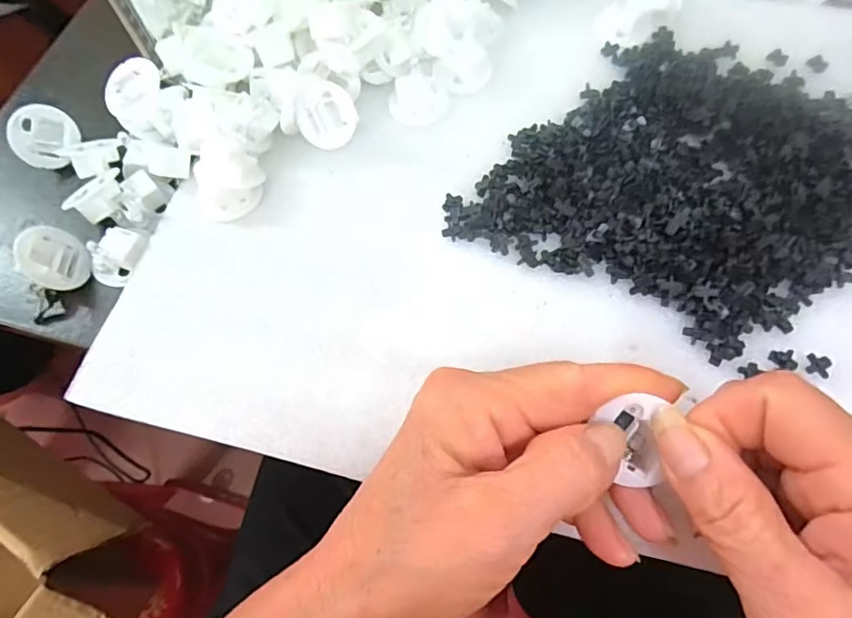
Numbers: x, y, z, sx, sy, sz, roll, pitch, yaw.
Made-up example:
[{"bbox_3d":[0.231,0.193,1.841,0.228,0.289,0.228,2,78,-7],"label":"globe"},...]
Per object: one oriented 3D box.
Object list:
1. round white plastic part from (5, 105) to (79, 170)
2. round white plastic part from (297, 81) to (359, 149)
[{"bbox_3d":[-0.210,-0.095,0.302,0.033,0.031,0.015,-55,30,-4],"label":"round white plastic part"},{"bbox_3d":[-0.051,-0.101,0.286,0.030,0.032,0.011,8,27,11],"label":"round white plastic part"}]

